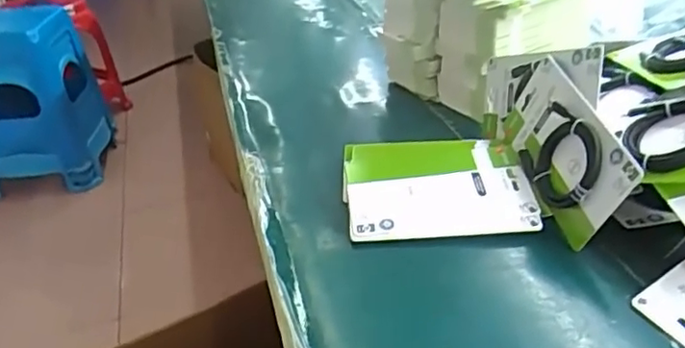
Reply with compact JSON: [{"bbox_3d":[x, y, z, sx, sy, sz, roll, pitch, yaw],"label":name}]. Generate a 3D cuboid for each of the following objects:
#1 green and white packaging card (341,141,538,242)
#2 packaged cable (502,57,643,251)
[{"bbox_3d":[0.094,0.006,0.659,0.184,0.035,0.174,-4,31,1],"label":"green and white packaging card"},{"bbox_3d":[0.211,-0.025,0.604,0.018,0.103,0.182,9,41,-26],"label":"packaged cable"}]

